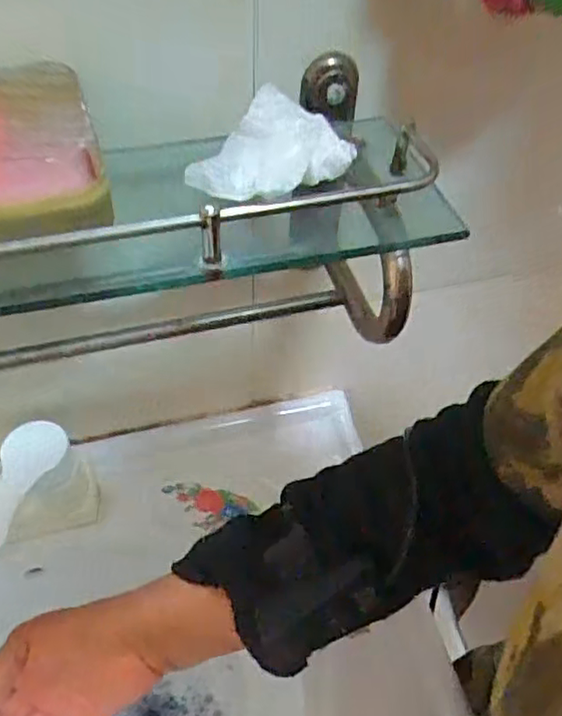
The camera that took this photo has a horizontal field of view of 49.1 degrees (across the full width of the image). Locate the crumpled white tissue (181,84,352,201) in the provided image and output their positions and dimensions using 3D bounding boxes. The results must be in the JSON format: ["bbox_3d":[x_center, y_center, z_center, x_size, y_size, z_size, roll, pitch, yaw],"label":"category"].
[{"bbox_3d":[-0.003,-0.109,0.316,0.078,0.033,0.049,-29,56,-25],"label":"crumpled white tissue"}]

